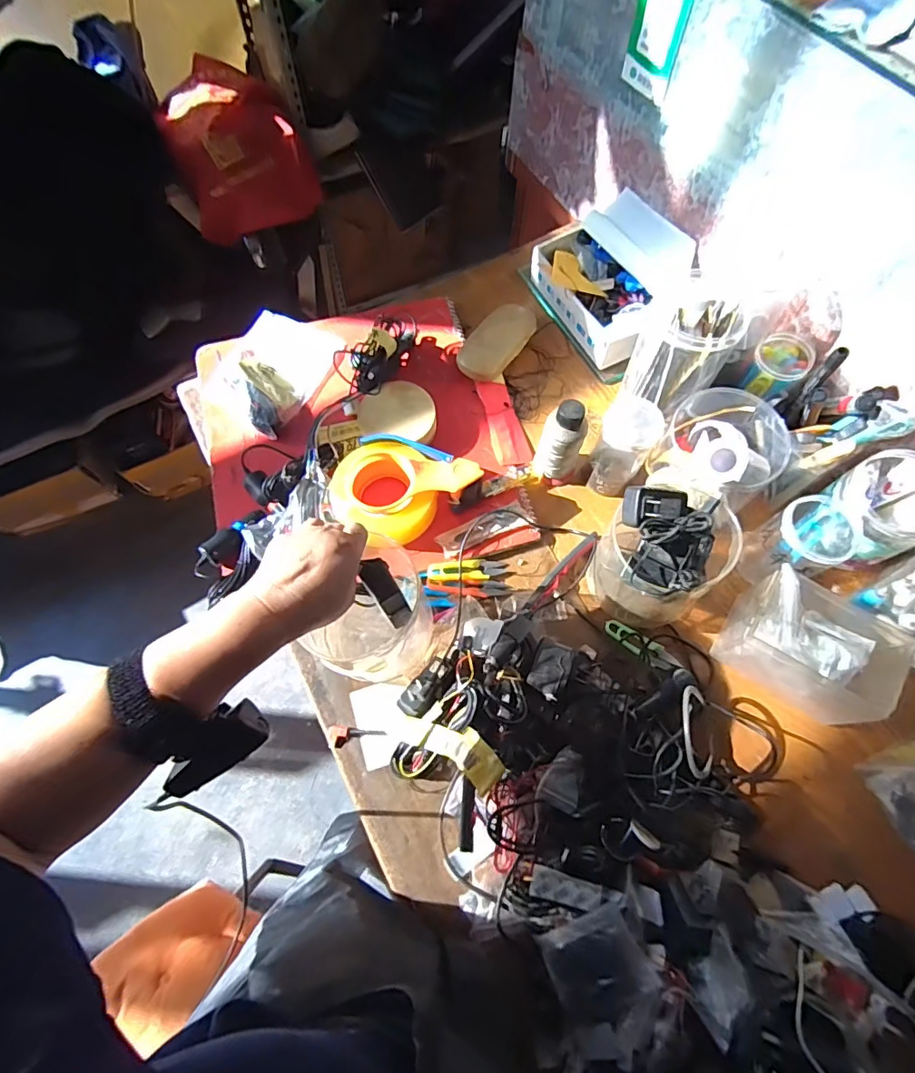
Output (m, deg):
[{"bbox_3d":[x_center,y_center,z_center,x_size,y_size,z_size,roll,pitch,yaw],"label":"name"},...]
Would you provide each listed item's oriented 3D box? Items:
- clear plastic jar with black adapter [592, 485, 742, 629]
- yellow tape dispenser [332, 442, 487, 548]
[{"bbox_3d":[0.215,0.027,0.547,0.101,0.144,0.108,0,67,0],"label":"clear plastic jar with black adapter"},{"bbox_3d":[-0.067,-0.049,0.608,0.159,0.056,0.125,19,68,8],"label":"yellow tape dispenser"}]

